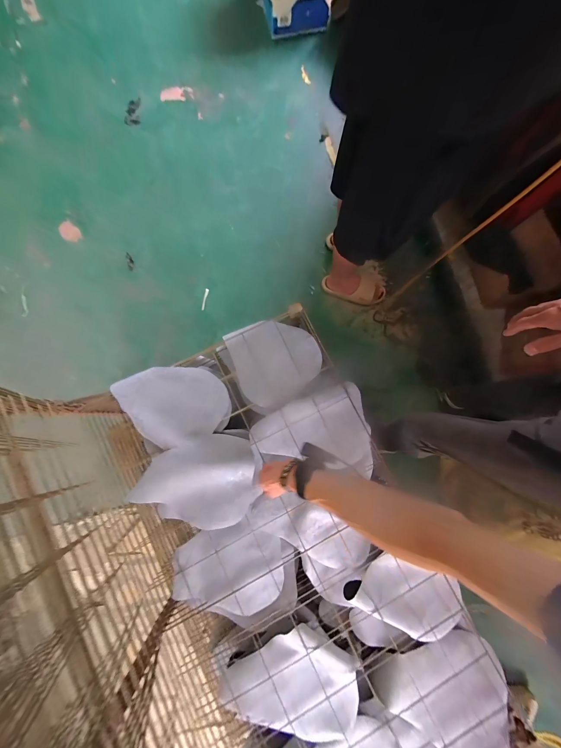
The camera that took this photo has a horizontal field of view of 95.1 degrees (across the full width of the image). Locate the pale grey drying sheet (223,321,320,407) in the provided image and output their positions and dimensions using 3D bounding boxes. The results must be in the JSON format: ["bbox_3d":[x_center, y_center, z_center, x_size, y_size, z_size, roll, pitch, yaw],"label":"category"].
[{"bbox_3d":[-0.011,-0.041,0.724,0.236,0.028,0.221,-18,83,-4],"label":"pale grey drying sheet"}]

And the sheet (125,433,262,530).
[{"bbox_3d":[-0.203,0.284,0.663,0.296,0.080,0.216,-12,80,-2],"label":"sheet"}]

